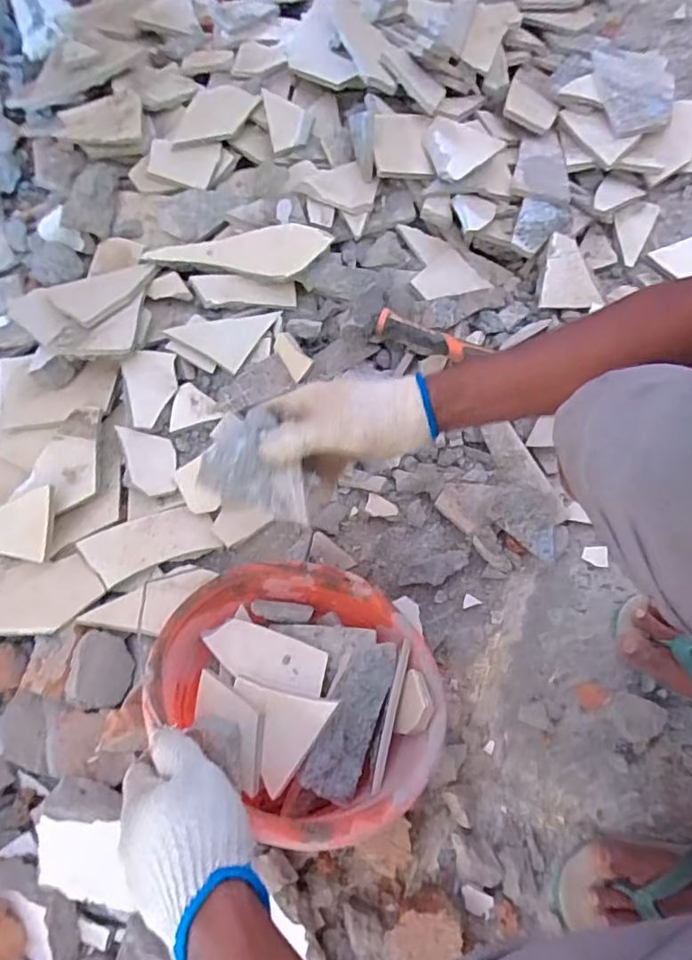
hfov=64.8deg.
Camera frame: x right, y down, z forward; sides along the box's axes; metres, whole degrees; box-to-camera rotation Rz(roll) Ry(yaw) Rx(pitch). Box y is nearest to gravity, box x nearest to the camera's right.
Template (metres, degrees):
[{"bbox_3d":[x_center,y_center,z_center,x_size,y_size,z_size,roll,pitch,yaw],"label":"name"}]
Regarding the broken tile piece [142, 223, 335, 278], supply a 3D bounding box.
[{"bbox_3d":[-0.137,-0.294,0.702,0.229,0.010,0.061,-2,107,-2],"label":"broken tile piece"}]

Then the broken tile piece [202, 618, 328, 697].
[{"bbox_3d":[-0.074,0.162,0.506,0.115,0.004,0.047,14,56,9],"label":"broken tile piece"}]

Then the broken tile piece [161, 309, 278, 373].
[{"bbox_3d":[-0.155,-0.182,0.722,0.141,0.007,0.067,-14,101,-24],"label":"broken tile piece"}]

